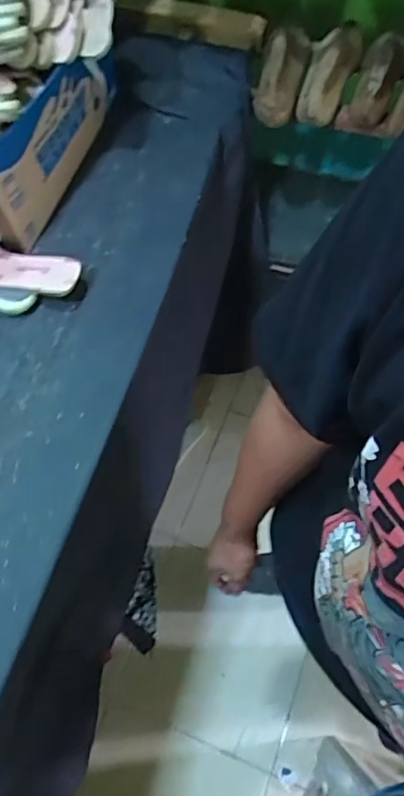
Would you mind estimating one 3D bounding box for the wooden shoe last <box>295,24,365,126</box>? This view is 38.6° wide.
[{"bbox_3d":[0.215,-0.547,0.946,0.081,0.053,0.256,11,66,7],"label":"wooden shoe last"}]

